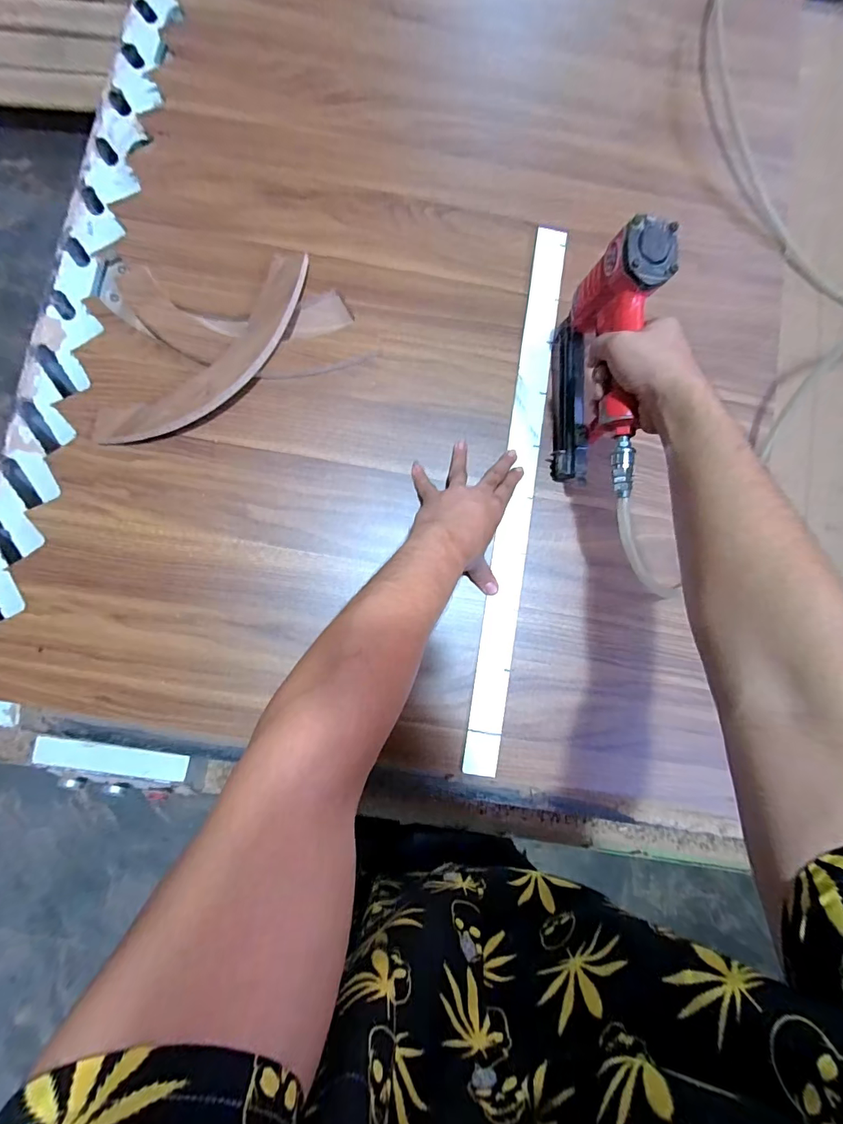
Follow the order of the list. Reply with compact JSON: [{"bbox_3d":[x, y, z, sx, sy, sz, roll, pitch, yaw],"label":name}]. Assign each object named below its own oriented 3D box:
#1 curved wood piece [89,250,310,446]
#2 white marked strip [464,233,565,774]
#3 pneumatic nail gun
[{"bbox_3d":[-0.257,-0.254,0.549,0.092,0.027,0.335,45,84,2],"label":"curved wood piece"},{"bbox_3d":[0.126,-0.096,0.563,0.046,0.010,0.709,9,84,-2],"label":"white marked strip"},{"bbox_3d":[0.205,-0.193,0.483,0.058,0.176,0.240,1,84,-3],"label":"pneumatic nail gun"}]

